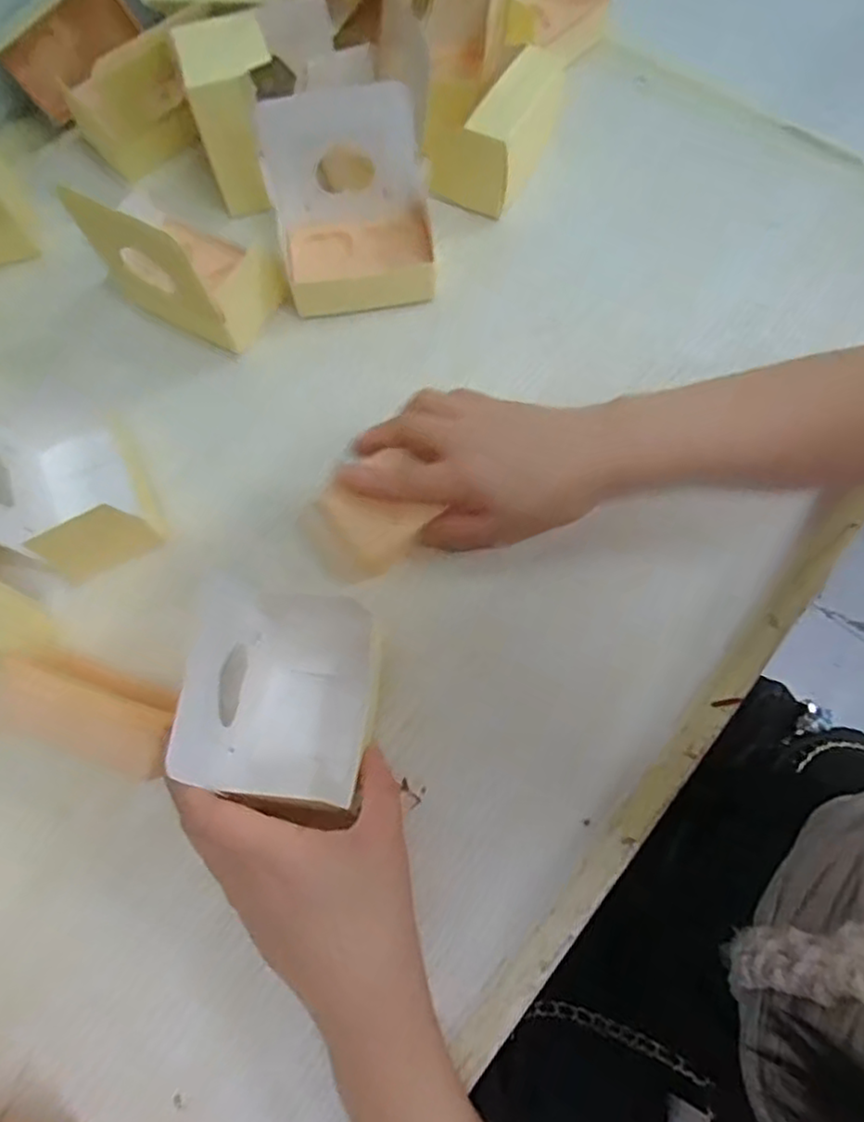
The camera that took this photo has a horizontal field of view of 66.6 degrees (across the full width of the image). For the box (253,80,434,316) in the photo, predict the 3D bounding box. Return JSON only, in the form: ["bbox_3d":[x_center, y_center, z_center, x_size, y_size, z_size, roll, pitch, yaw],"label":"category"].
[{"bbox_3d":[-0.051,-0.230,0.425,0.103,0.091,0.087,-9,71,-3],"label":"box"}]

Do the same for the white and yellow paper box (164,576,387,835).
[{"bbox_3d":[-0.072,0.067,0.337,0.080,0.061,0.113,6,71,2],"label":"white and yellow paper box"}]

